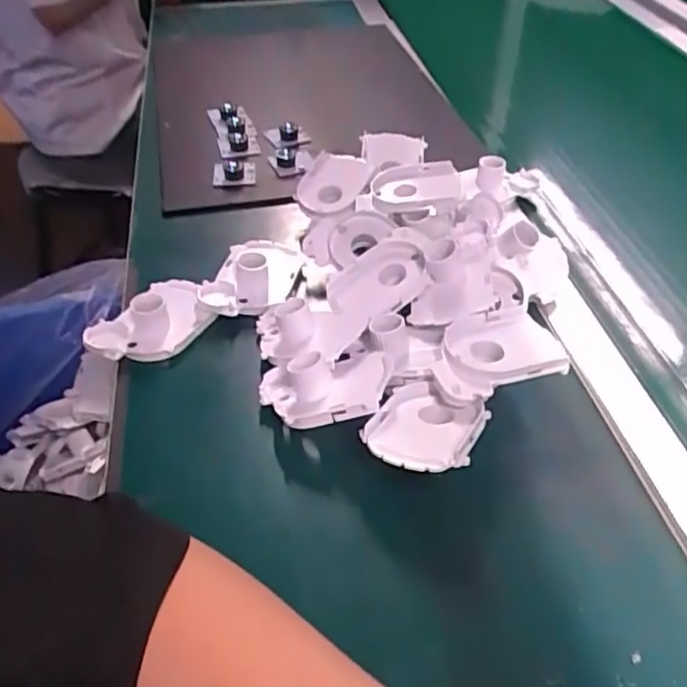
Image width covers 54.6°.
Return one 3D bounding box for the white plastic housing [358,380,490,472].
[{"bbox_3d":[0.054,0.055,0.435,0.068,0.021,0.077,23,49,23],"label":"white plastic housing"}]

